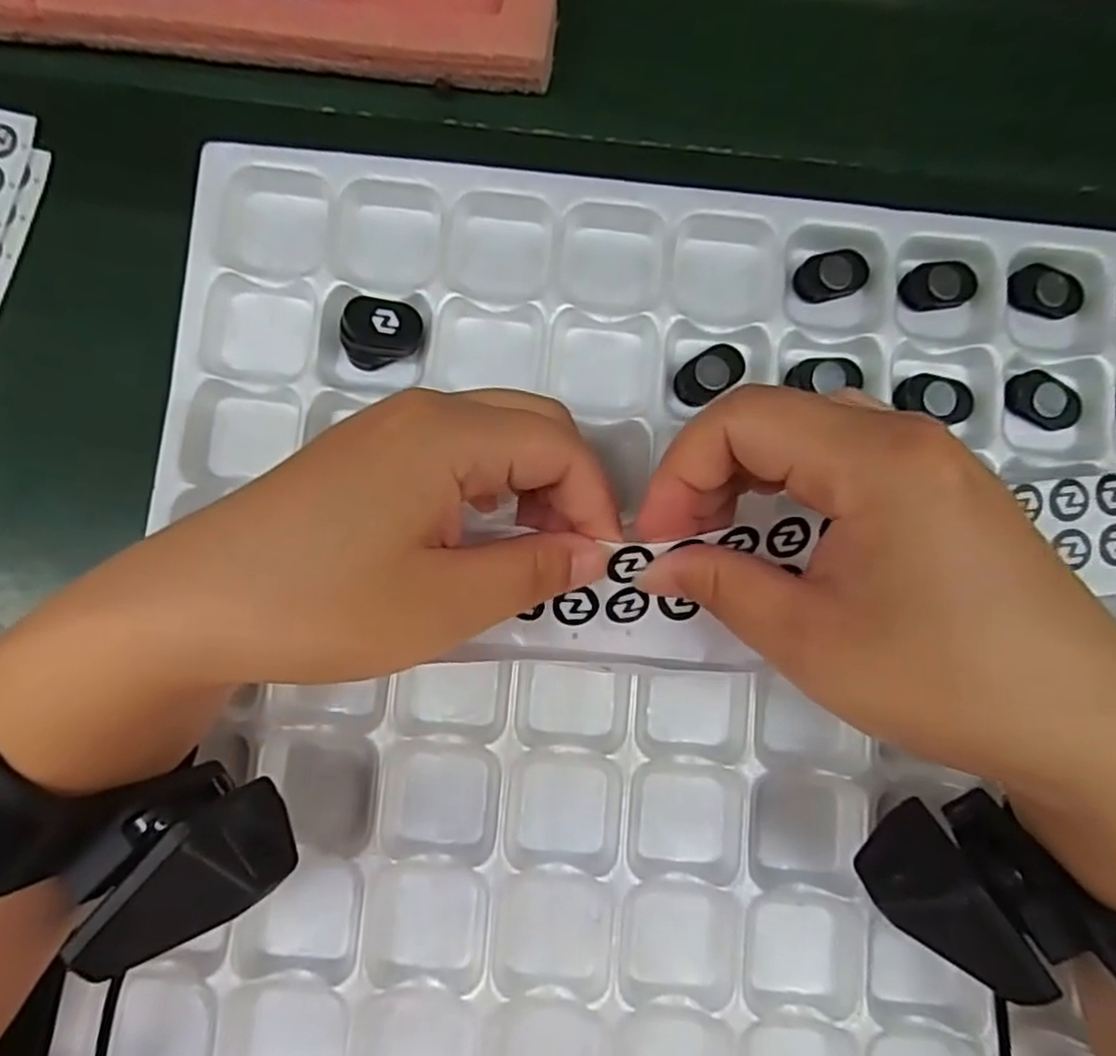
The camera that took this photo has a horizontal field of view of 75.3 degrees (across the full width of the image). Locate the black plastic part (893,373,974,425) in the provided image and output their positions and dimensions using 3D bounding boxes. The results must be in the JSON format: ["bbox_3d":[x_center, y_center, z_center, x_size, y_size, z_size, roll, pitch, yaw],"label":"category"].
[{"bbox_3d":[0.149,-0.053,0.285,0.030,0.008,0.019,15,85,0],"label":"black plastic part"}]

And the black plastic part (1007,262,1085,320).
[{"bbox_3d":[0.197,-0.095,0.292,0.029,0.010,0.018,1,85,-1],"label":"black plastic part"}]

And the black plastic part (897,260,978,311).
[{"bbox_3d":[0.153,-0.097,0.291,0.030,0.006,0.018,-10,85,-2],"label":"black plastic part"}]

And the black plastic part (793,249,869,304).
[{"bbox_3d":[0.111,-0.102,0.291,0.030,0.006,0.018,-20,86,-3],"label":"black plastic part"}]

